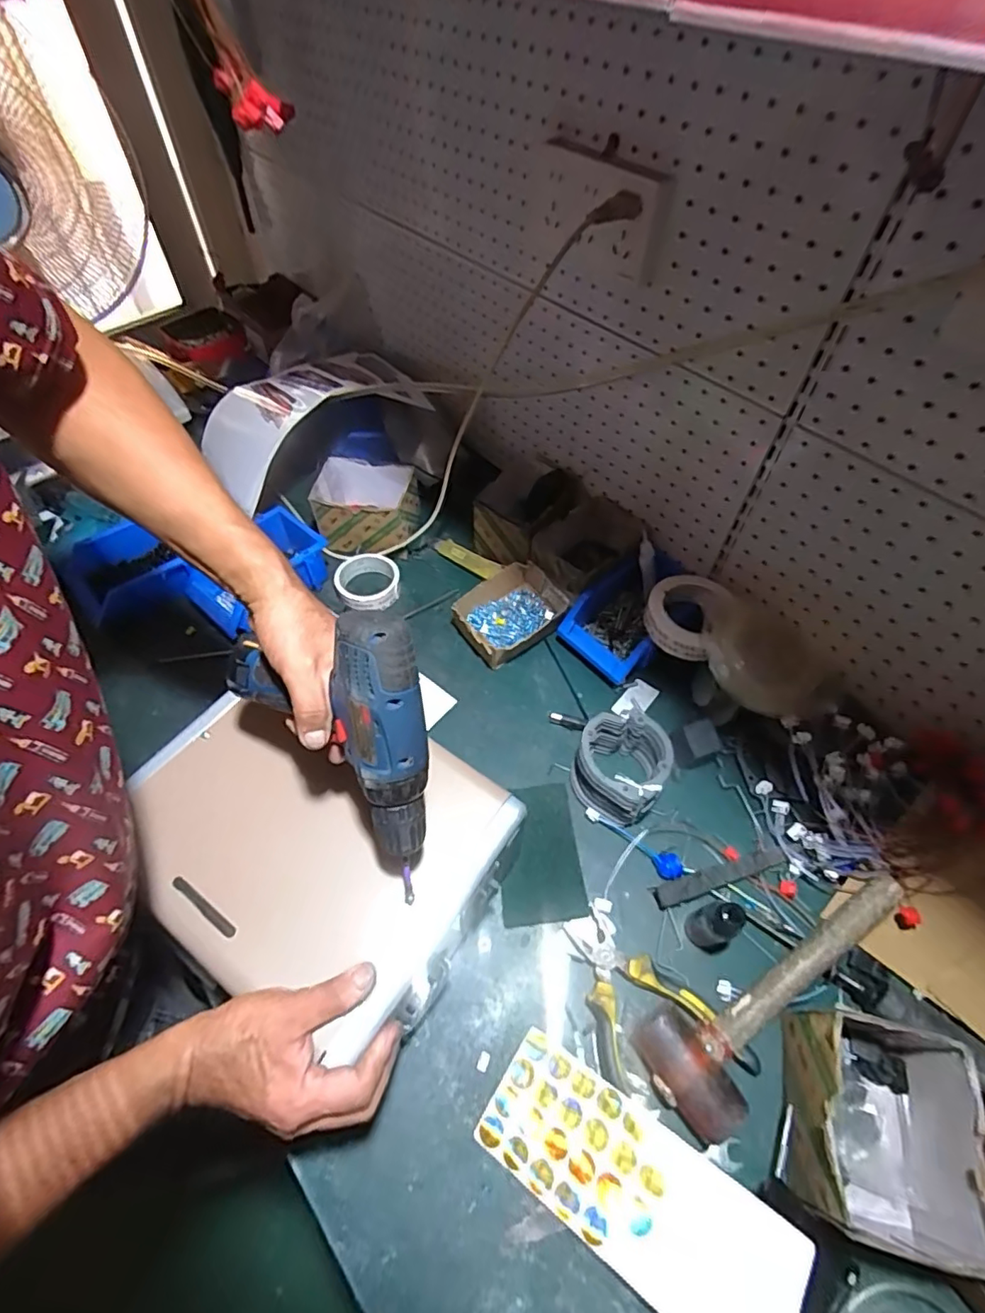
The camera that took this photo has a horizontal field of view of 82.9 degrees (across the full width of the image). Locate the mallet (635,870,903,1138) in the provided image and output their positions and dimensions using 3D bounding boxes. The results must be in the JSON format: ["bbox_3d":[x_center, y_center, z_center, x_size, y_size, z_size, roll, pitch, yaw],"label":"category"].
[{"bbox_3d":[0.259,0.301,0.505,0.275,0.055,0.105,-38,63,-7],"label":"mallet"}]

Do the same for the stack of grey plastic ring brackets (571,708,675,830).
[{"bbox_3d":[0.148,0.125,0.646,0.097,0.076,0.107,26,58,16],"label":"stack of grey plastic ring brackets"}]

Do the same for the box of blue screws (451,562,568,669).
[{"bbox_3d":[0.021,-0.057,0.783,0.122,0.057,0.143,38,62,23],"label":"box of blue screws"}]

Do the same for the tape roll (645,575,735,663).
[{"bbox_3d":[0.243,-0.059,0.705,0.094,0.051,0.103,28,58,17],"label":"tape roll"}]

